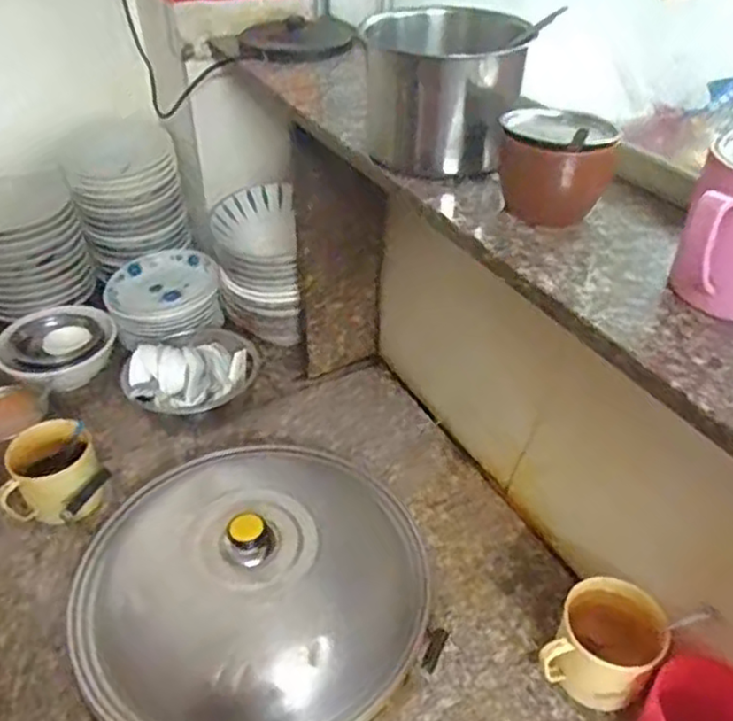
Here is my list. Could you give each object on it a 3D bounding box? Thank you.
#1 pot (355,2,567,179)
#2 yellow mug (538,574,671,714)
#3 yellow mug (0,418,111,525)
[{"bbox_3d":[0.071,-0.244,0.637,0.124,0.130,0.134,2,38,-1],"label":"pot"},{"bbox_3d":[0.239,0.286,0.698,0.094,0.109,0.110,21,43,23],"label":"yellow mug"},{"bbox_3d":[-0.387,0.145,0.867,0.116,0.086,0.110,-12,41,-15],"label":"yellow mug"}]

